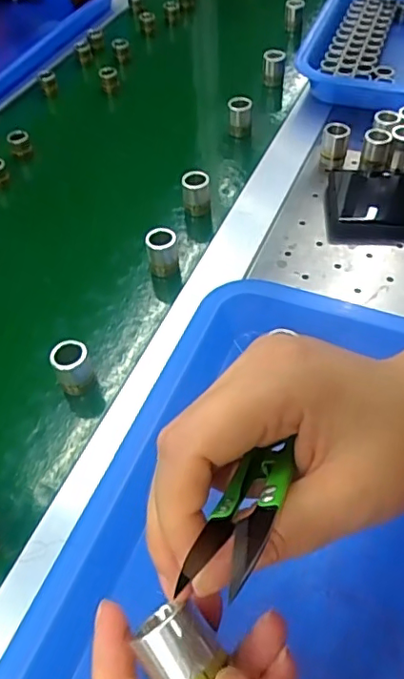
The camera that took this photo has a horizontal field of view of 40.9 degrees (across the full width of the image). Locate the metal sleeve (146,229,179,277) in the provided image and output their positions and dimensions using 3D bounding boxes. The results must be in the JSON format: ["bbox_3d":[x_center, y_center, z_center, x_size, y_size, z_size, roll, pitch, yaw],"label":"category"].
[{"bbox_3d":[-0.030,-0.066,0.417,0.022,0.032,0.020,-2,51,2],"label":"metal sleeve"}]

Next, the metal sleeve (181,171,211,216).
[{"bbox_3d":[-0.005,-0.123,0.461,0.023,0.036,0.019,-1,51,2],"label":"metal sleeve"}]

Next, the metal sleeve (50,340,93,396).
[{"bbox_3d":[-0.083,0.018,0.348,0.022,0.031,0.019,-22,53,-14],"label":"metal sleeve"}]

